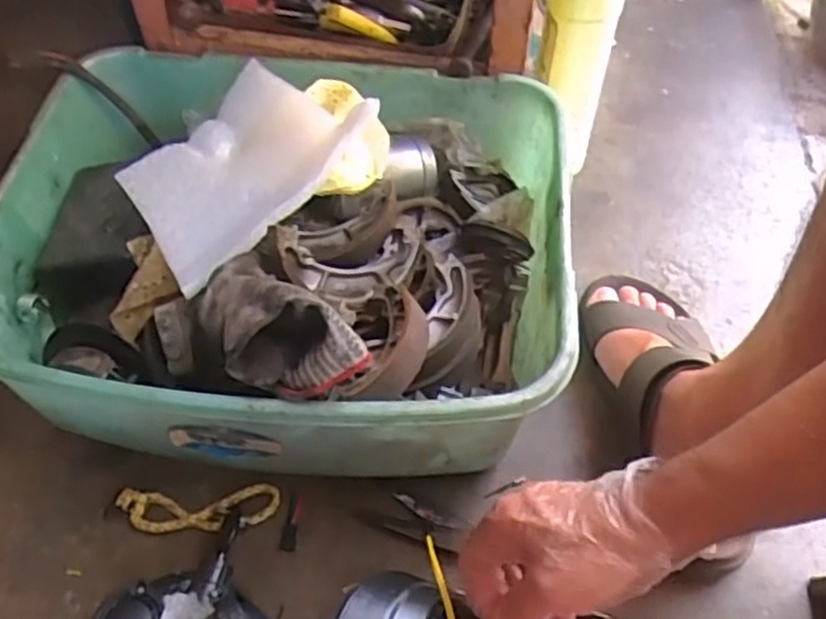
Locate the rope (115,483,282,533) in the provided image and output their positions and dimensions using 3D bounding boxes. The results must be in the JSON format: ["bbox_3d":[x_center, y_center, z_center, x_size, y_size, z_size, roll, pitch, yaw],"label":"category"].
[{"bbox_3d":[-0.165,0.152,0.555,0.124,0.012,0.034,-1,54,0],"label":"rope"}]

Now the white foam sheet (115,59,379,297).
[{"bbox_3d":[-0.132,-0.103,0.543,0.139,0.033,0.167,34,75,29],"label":"white foam sheet"}]

